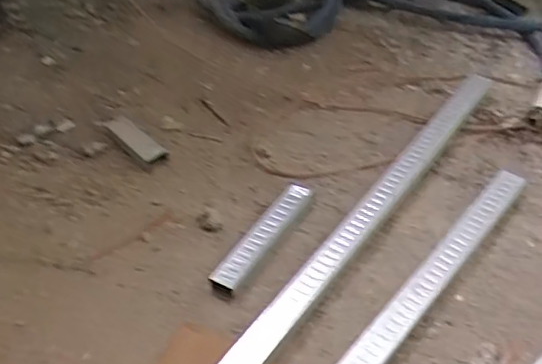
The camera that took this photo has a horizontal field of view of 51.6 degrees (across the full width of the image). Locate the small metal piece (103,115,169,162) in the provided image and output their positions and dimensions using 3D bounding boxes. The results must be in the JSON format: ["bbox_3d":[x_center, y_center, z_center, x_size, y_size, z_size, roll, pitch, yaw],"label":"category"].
[{"bbox_3d":[-0.209,-0.066,0.866,0.119,0.014,0.037,35,56,30],"label":"small metal piece"}]

